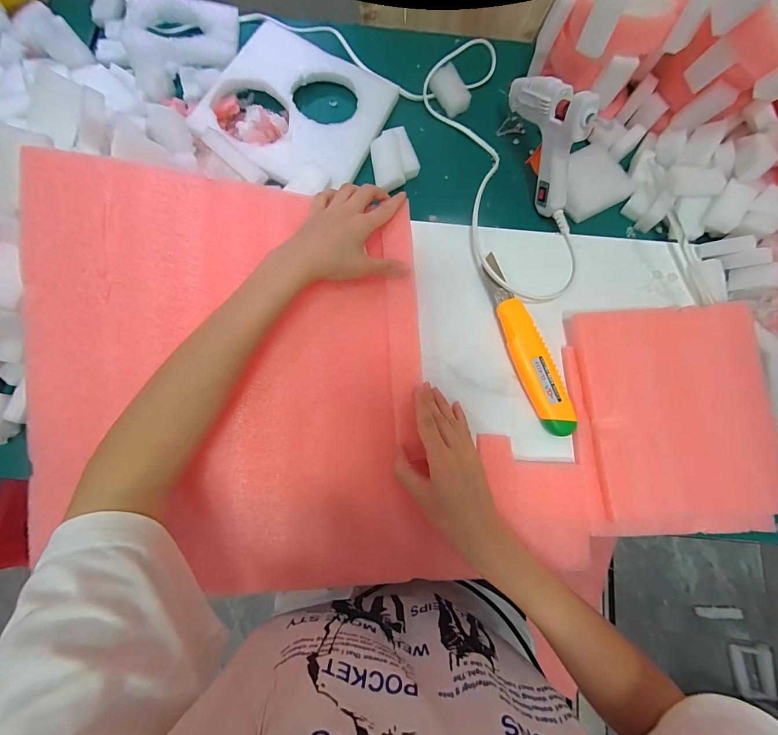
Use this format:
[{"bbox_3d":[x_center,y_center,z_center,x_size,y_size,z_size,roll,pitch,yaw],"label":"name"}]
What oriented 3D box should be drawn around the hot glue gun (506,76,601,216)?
[{"bbox_3d":[0.164,-0.244,0.338,0.024,0.094,0.136,-18,79,-5],"label":"hot glue gun"}]

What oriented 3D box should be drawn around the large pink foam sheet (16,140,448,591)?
[{"bbox_3d":[-0.132,0.002,0.295,0.328,0.040,0.368,-1,84,-13],"label":"large pink foam sheet"}]

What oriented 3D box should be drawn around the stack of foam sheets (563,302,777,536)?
[{"bbox_3d":[0.273,0.047,0.322,0.184,0.030,0.208,0,78,-2],"label":"stack of foam sheets"}]

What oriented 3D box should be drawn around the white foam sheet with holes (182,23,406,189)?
[{"bbox_3d":[-0.099,-0.293,0.377,0.174,0.012,0.186,26,76,-4],"label":"white foam sheet with holes"}]

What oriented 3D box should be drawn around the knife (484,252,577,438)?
[{"bbox_3d":[0.135,-0.023,0.335,0.032,0.022,0.185,-21,80,-6],"label":"knife"}]

